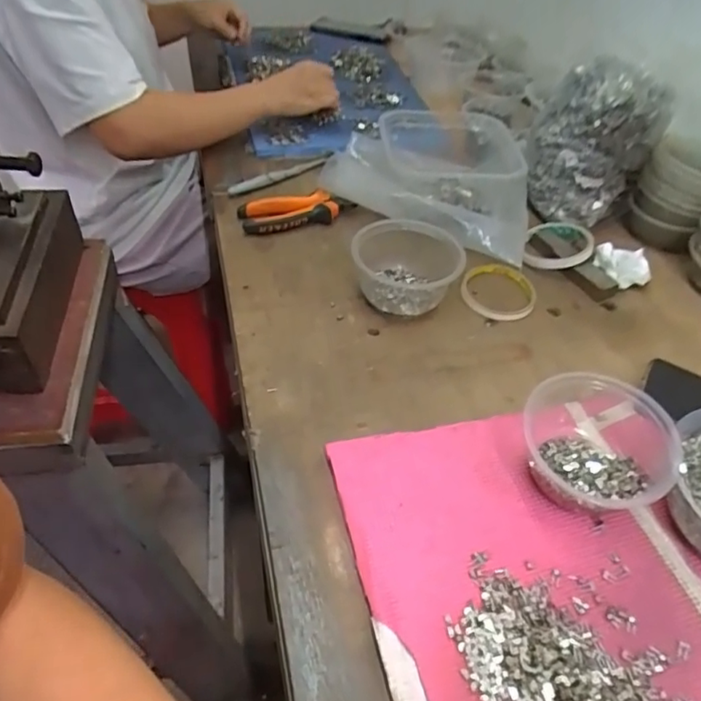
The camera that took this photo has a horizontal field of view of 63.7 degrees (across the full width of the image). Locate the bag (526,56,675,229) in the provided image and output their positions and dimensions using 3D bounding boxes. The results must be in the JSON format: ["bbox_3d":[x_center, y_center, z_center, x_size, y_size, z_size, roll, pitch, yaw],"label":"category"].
[{"bbox_3d":[0.313,-0.261,0.713,0.149,0.150,0.116,-6,46,-10],"label":"bag"}]

